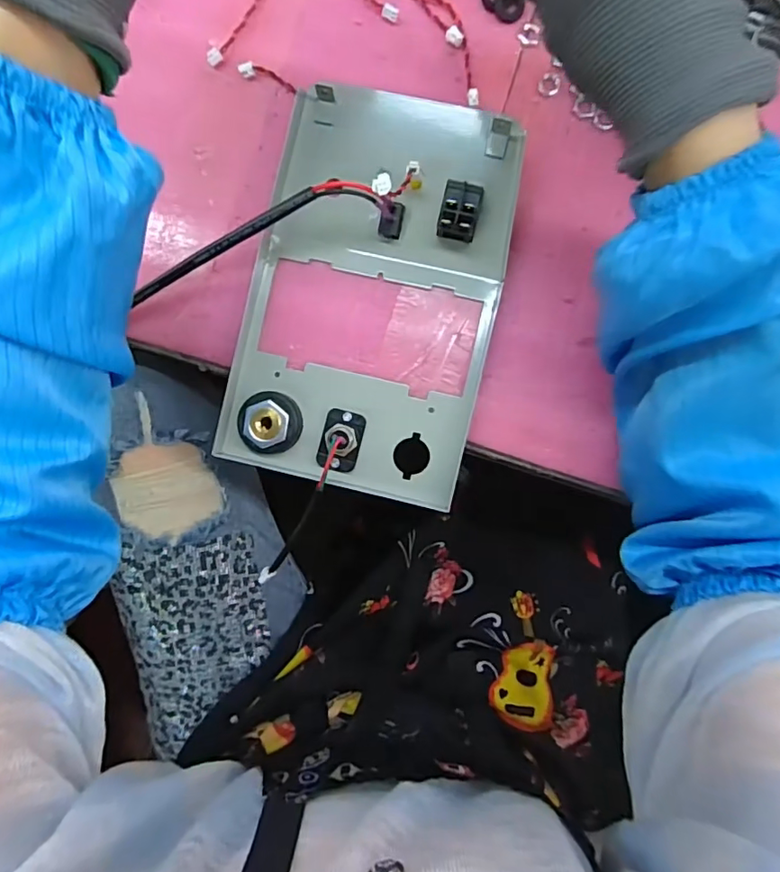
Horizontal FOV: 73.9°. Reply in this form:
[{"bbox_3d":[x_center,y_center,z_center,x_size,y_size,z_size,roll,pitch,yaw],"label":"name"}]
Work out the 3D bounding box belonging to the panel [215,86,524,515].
[{"bbox_3d":[-0.011,-0.082,0.310,0.148,0.034,0.229,13,89,3],"label":"panel"}]

